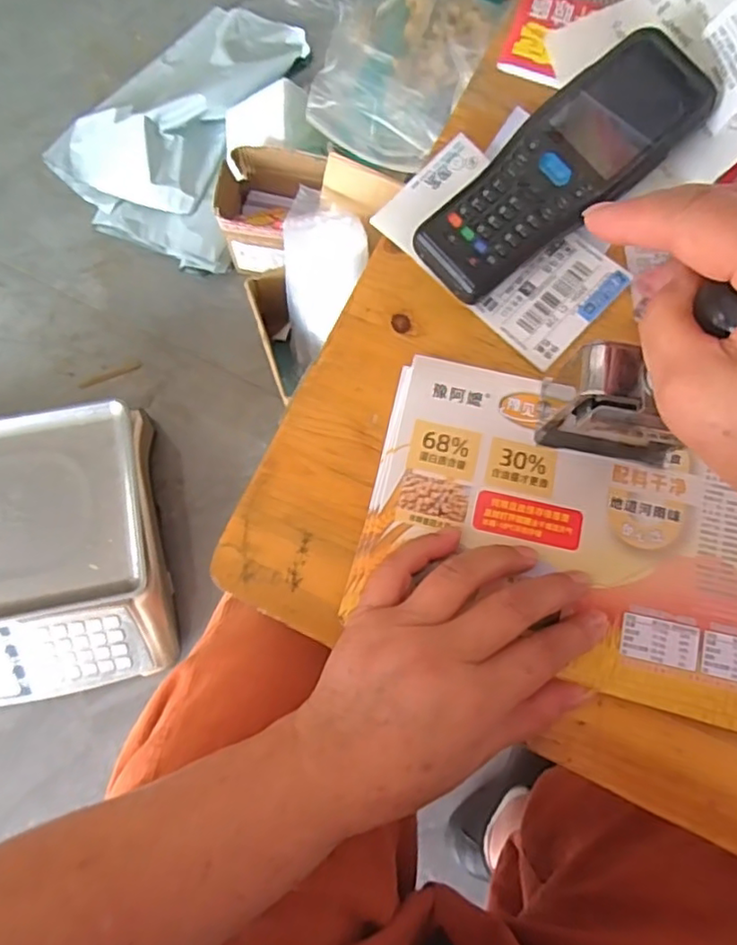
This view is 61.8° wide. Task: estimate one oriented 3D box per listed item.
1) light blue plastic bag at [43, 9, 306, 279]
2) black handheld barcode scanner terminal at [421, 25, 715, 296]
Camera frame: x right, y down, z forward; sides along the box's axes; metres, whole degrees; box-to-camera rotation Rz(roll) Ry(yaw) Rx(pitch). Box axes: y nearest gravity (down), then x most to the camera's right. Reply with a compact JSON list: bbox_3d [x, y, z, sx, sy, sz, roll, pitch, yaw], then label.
[{"bbox_3d":[-0.280,-0.531,0.917,0.329,0.132,0.394,26,78,5],"label":"light blue plastic bag"},{"bbox_3d":[0.106,-0.164,0.337,0.185,0.032,0.066,-42,82,-9],"label":"black handheld barcode scanner terminal"}]

